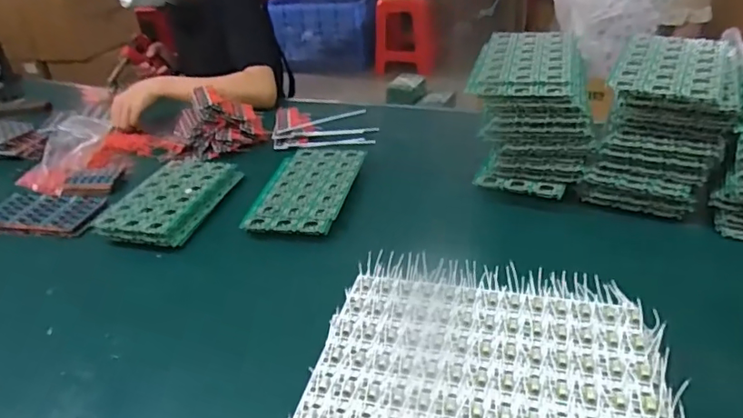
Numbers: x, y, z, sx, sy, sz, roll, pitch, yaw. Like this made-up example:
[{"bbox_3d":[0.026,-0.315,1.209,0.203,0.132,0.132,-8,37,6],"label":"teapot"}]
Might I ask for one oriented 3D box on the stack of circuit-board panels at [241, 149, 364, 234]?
[{"bbox_3d":[-0.099,-0.028,0.861,0.140,0.030,0.226,3,33,12],"label":"stack of circuit-board panels"}]

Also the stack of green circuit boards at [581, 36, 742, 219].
[{"bbox_3d":[0.394,-0.117,0.758,0.150,0.172,0.190,13,36,27],"label":"stack of green circuit boards"}]

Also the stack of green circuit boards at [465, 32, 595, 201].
[{"bbox_3d":[0.228,-0.147,0.824,0.153,0.154,0.223,2,32,11],"label":"stack of green circuit boards"}]

